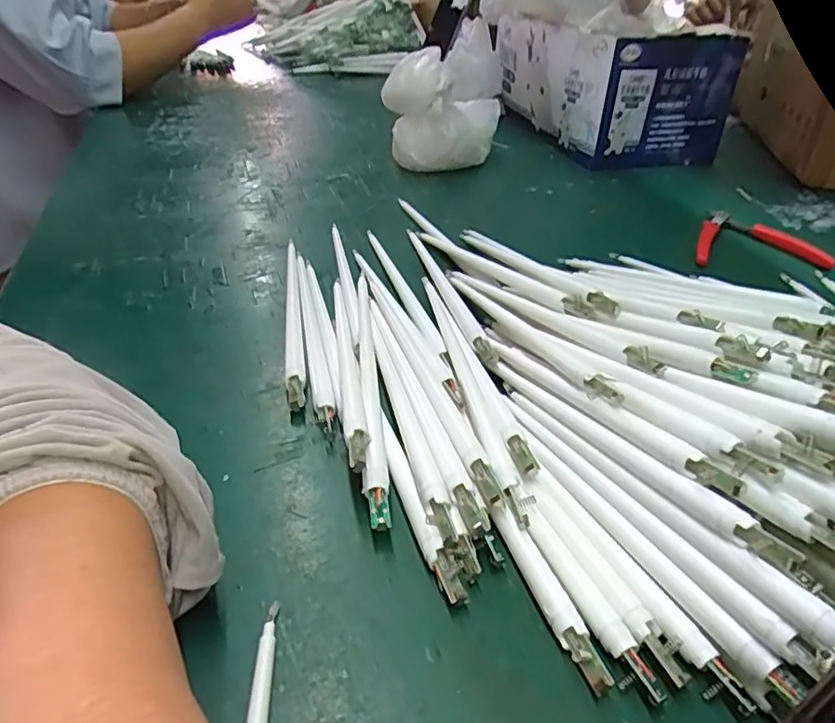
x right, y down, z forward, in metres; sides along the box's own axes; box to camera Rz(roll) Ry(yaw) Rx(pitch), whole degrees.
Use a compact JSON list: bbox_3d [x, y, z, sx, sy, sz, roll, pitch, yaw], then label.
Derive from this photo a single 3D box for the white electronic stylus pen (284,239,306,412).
[{"bbox_3d":[-0.084,-0.034,0.403,0.010,0.009,0.202,-5,36,-10],"label":"white electronic stylus pen"}]

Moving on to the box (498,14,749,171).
[{"bbox_3d":[0.225,-0.347,0.753,0.185,0.132,0.272,-7,37,-13],"label":"box"}]

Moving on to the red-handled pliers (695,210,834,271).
[{"bbox_3d":[0.283,-0.106,0.526,0.112,0.014,0.097,3,36,1],"label":"red-handled pliers"}]

